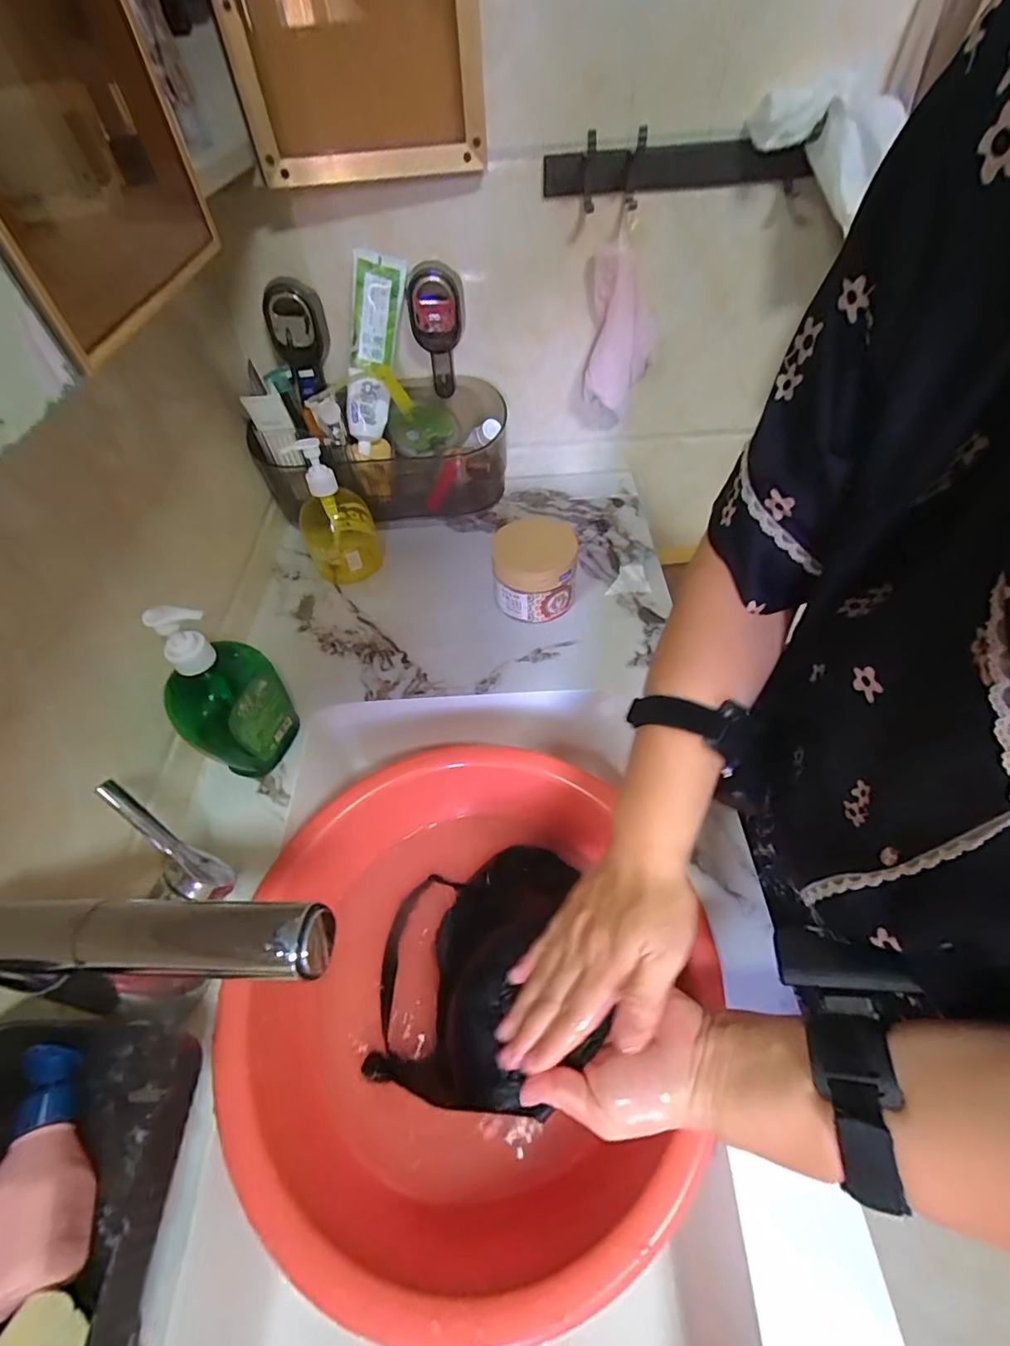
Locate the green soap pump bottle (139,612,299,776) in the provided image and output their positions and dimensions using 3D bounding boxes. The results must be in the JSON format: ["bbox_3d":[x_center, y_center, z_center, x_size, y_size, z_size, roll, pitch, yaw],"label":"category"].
[{"bbox_3d":[-0.235,0.017,0.436,0.045,0.178,0.090,26,58,21],"label":"green soap pump bottle"}]

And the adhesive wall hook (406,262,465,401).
[{"bbox_3d":[-0.076,-0.394,0.604,0.061,0.130,0.027,-7,52,-2],"label":"adhesive wall hook"}]

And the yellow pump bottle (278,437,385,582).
[{"bbox_3d":[-0.200,-0.188,0.605,0.084,0.165,0.079,-19,54,-11],"label":"yellow pump bottle"}]

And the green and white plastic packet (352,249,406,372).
[{"bbox_3d":[-0.145,-0.405,0.584,0.053,0.110,0.018,4,30,-13],"label":"green and white plastic packet"}]

